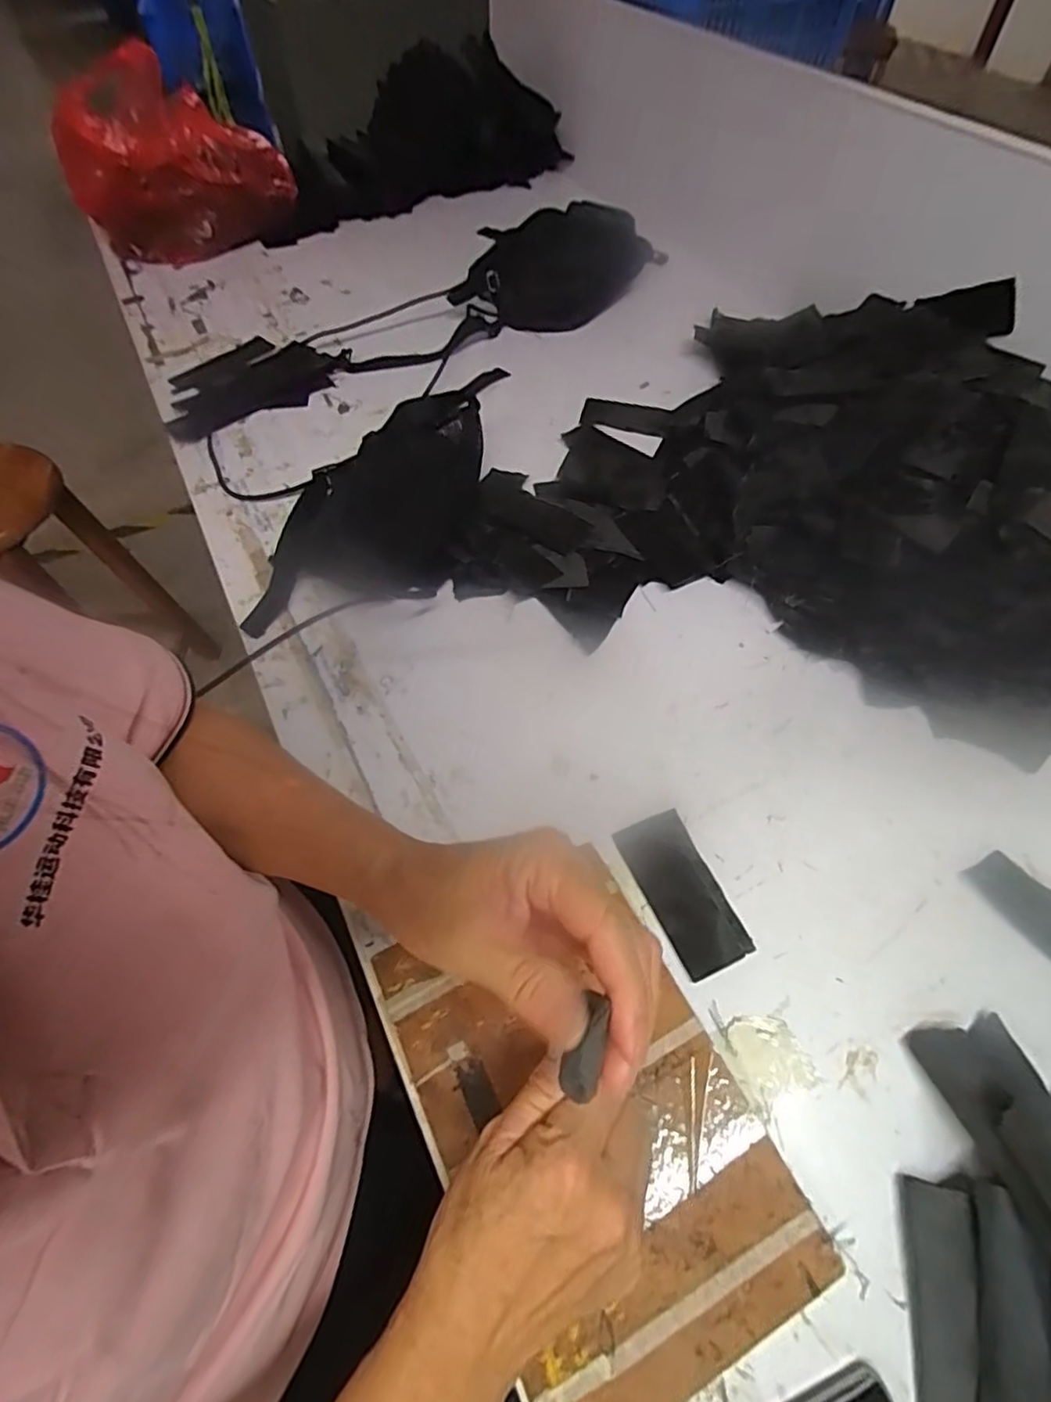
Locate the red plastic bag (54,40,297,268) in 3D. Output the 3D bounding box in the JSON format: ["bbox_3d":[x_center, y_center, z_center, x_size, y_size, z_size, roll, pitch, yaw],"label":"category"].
[{"bbox_3d":[-0.562,-0.860,0.993,0.347,0.209,0.130,-19,59,-11],"label":"red plastic bag"}]

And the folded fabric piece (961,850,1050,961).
[{"bbox_3d":[0.363,0.155,0.423,0.037,0.020,0.105,-23,46,-14],"label":"folded fabric piece"}]

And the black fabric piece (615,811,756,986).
[{"bbox_3d":[0.114,0.138,0.447,0.054,0.006,0.112,-21,59,-12],"label":"black fabric piece"}]

